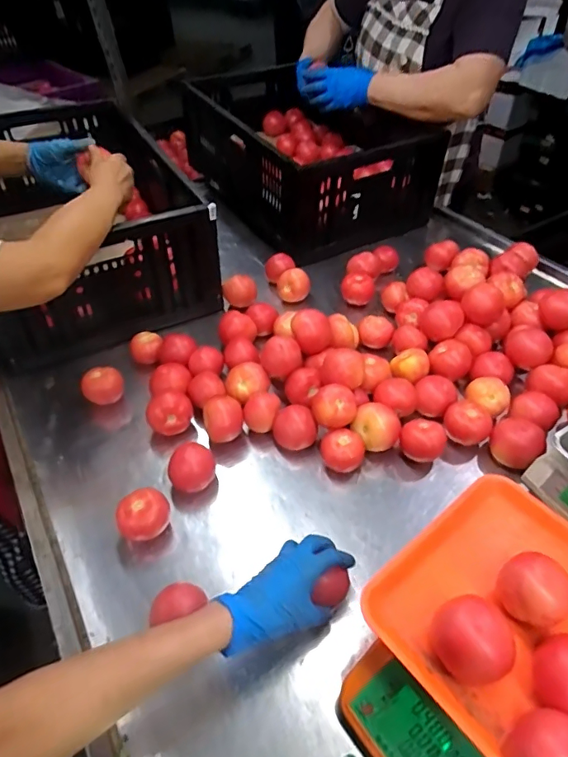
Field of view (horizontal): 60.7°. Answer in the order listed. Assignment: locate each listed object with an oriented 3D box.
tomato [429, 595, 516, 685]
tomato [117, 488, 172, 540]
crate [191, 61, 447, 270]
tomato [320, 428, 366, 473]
[{"bbox_3d":[0.159,0.222,0.410,0.057,0.049,0.061,-1,45,1],"label":"tomato"},{"bbox_3d":[-0.176,0.178,0.617,0.065,0.064,0.055,-8,46,-7],"label":"tomato"},{"bbox_3d":[0.066,-0.580,1.243,0.461,0.216,0.621,-19,48,-17],"label":"crate"},{"bbox_3d":[0.084,0.104,0.689,0.061,0.052,0.052,14,47,14],"label":"tomato"}]

